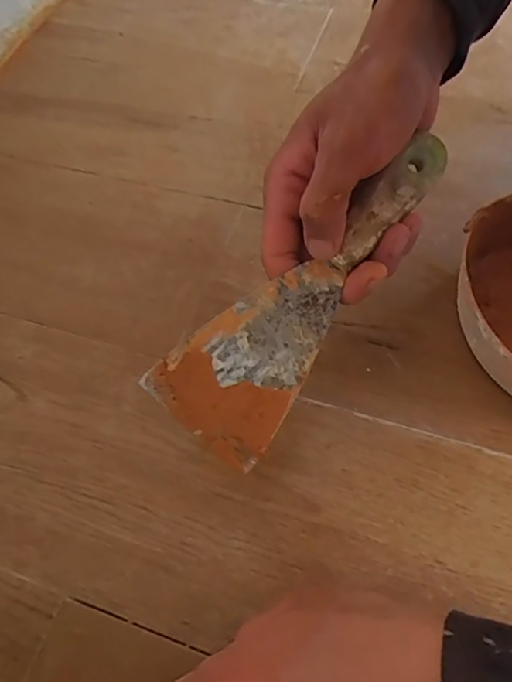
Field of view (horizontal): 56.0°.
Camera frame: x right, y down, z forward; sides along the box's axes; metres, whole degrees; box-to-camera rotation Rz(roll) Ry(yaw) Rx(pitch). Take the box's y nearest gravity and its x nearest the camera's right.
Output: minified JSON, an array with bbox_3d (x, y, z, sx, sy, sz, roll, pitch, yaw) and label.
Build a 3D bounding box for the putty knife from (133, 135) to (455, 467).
[{"bbox_3d":[0.023,-0.034,0.261,0.067,0.021,0.195,34,86,2],"label":"putty knife"}]

